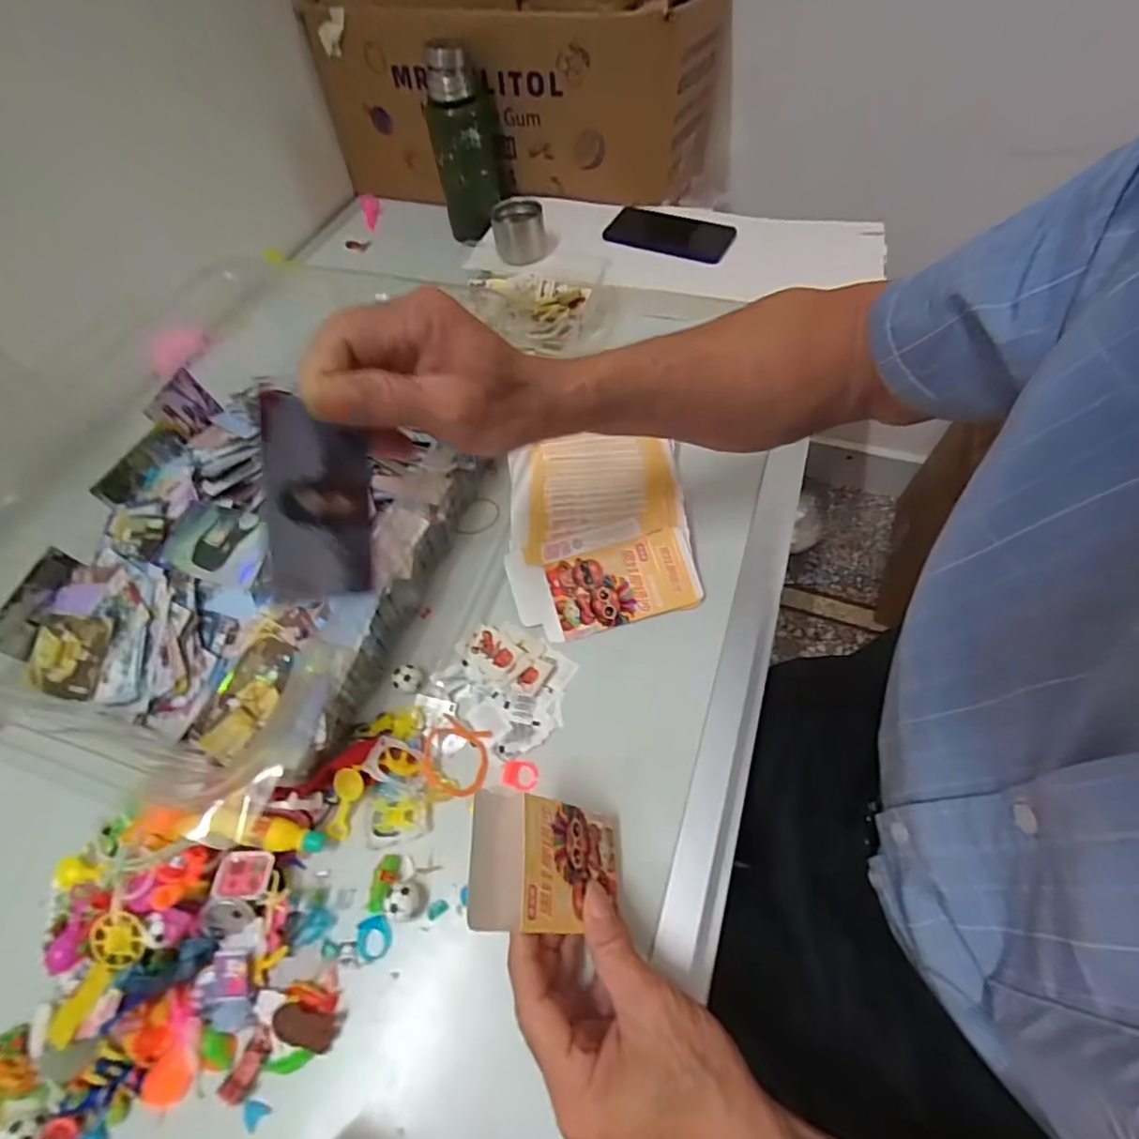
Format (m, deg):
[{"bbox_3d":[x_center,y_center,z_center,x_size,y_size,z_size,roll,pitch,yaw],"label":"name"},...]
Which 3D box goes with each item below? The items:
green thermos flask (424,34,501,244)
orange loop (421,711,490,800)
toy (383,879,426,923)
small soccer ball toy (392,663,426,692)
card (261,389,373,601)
[{"bbox_3d":[-0.132,-0.548,0.722,0.084,0.202,0.064,-7,58,0],"label":"green thermos flask"},{"bbox_3d":[-0.080,0.132,0.397,0.048,0.006,0.048,16,61,14],"label":"orange loop"},{"bbox_3d":[-0.102,0.206,0.349,0.019,0.023,0.021,-40,64,-19],"label":"toy"},{"bbox_3d":[-0.122,0.082,0.425,0.021,0.017,0.022,-2,58,3],"label":"small soccer ball toy"},{"bbox_3d":[-0.106,-0.030,0.245,0.008,0.085,0.057,7,14,22],"label":"card"}]

